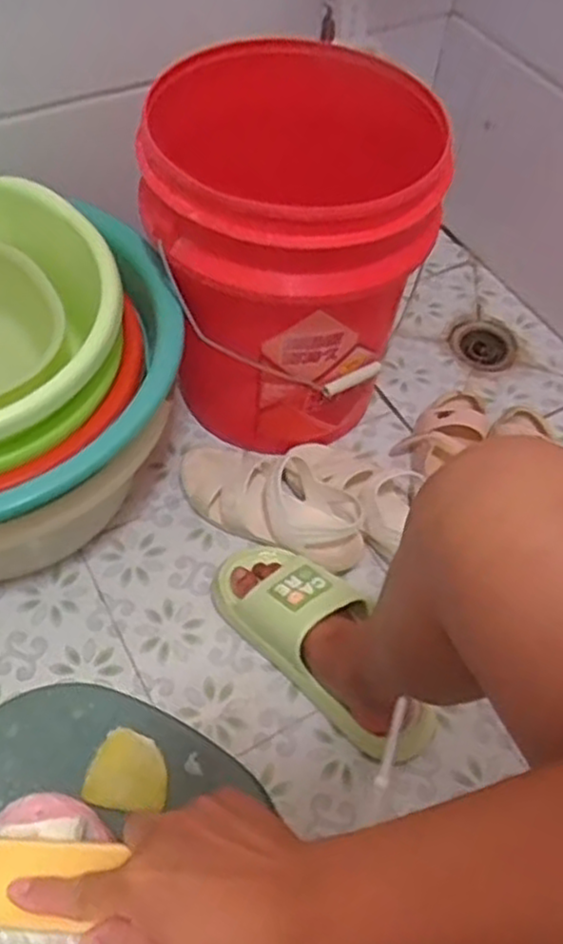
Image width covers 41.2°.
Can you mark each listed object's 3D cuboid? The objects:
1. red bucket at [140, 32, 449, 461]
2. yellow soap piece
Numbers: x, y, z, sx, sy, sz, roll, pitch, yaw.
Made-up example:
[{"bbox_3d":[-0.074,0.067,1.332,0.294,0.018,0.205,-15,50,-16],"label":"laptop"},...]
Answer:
[{"bbox_3d":[-0.001,-0.220,0.848,0.284,0.379,0.270,2,55,-3],"label":"red bucket"},{"bbox_3d":[-0.093,0.182,0.457,0.046,0.007,0.044,17,56,7],"label":"yellow soap piece"}]

